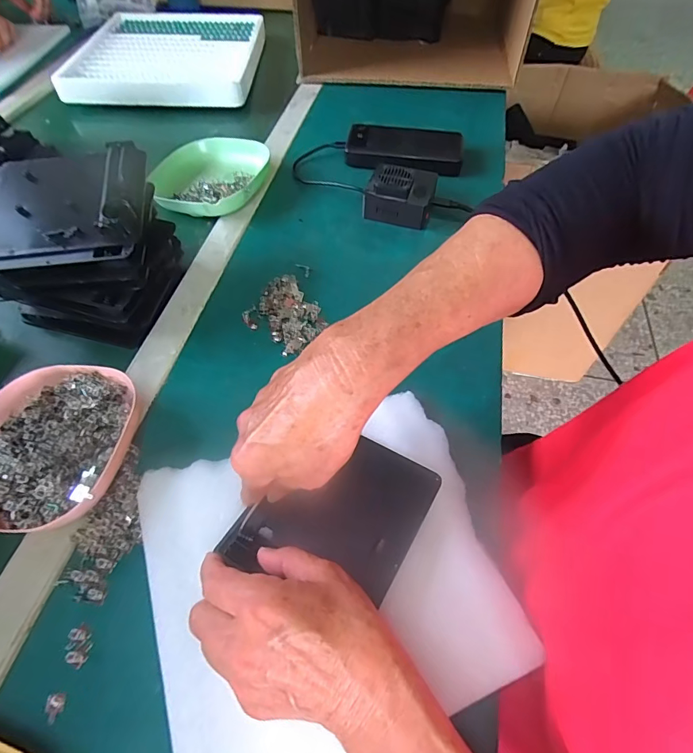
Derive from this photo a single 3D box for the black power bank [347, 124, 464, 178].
[{"bbox_3d":[0.080,-0.313,0.579,0.156,0.026,0.079,6,57,1],"label":"black power bank"}]

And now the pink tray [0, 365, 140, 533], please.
[{"bbox_3d":[-0.239,0.050,0.330,0.135,0.028,0.133,6,57,1],"label":"pink tray"}]

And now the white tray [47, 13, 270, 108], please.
[{"bbox_3d":[-0.302,-0.558,0.722,0.291,0.028,0.318,-3,56,-2],"label":"white tray"}]

